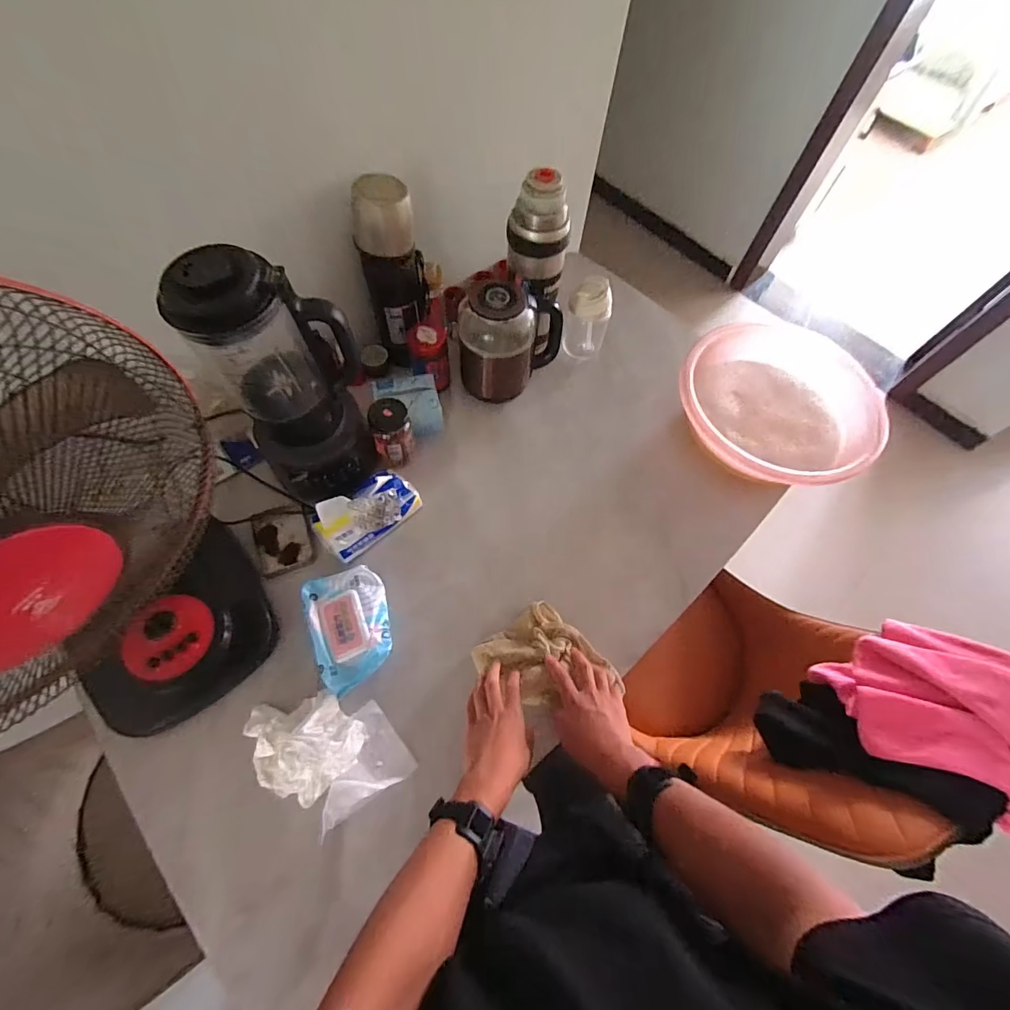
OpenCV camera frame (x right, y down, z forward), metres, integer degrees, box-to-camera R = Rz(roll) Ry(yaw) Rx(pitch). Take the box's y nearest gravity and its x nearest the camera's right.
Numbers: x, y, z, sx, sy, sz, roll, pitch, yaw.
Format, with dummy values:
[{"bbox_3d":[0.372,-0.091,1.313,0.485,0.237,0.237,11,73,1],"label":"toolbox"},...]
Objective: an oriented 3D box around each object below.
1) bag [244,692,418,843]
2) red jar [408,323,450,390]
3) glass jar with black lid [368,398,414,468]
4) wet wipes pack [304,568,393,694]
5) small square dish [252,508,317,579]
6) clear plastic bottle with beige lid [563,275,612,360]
[{"bbox_3d":[-0.248,0.325,0.605,0.165,0.062,0.193,-36,71,-18],"label":"bag"},{"bbox_3d":[-0.146,-0.277,0.879,0.072,0.131,0.067,1,64,-3],"label":"red jar"},{"bbox_3d":[-0.196,-0.121,0.787,0.065,0.122,0.058,-14,66,-10],"label":"glass jar with black lid"},{"bbox_3d":[-0.235,0.184,0.680,0.114,0.039,0.171,-12,66,-9],"label":"wet wipes pack"},{"bbox_3d":[-0.373,0.058,0.767,0.088,0.030,0.120,-19,67,-12],"label":"small square dish"},{"bbox_3d":[0.167,-0.383,0.930,0.080,0.160,0.060,4,64,-2],"label":"clear plastic bottle with beige lid"}]

